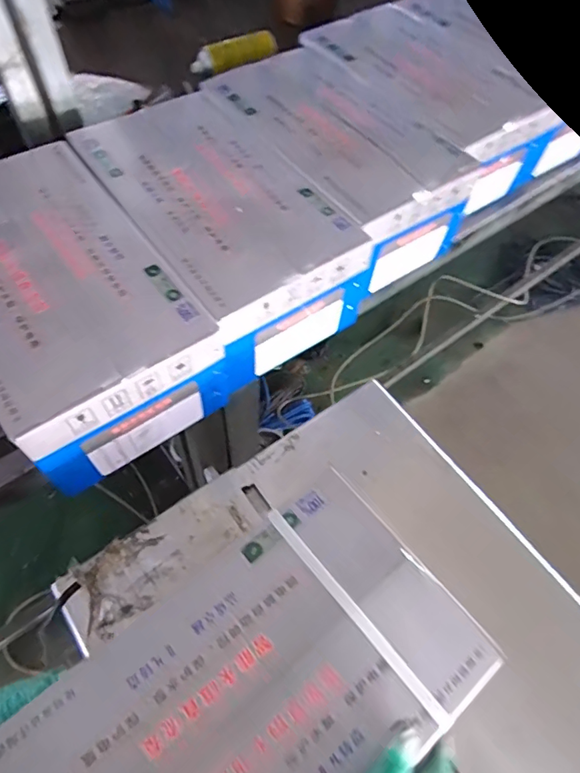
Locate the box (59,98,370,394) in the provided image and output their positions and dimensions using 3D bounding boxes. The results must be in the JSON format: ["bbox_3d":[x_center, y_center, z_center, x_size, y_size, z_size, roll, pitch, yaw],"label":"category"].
[{"bbox_3d":[-0.108,-0.229,0.718,0.227,0.143,0.397,-32,66,-20],"label":"box"}]

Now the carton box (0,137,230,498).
[{"bbox_3d":[-0.286,-0.106,0.635,0.230,0.148,0.395,-32,67,-21],"label":"carton box"}]

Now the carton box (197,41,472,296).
[{"bbox_3d":[0.068,-0.359,0.809,0.238,0.144,0.401,-33,67,-21],"label":"carton box"}]

